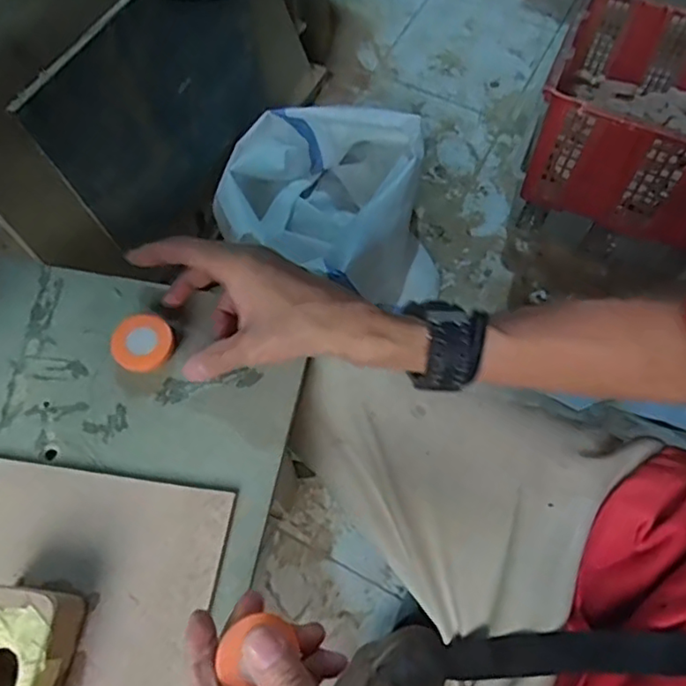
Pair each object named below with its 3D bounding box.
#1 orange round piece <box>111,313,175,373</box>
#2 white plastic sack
[{"bbox_3d":[-0.130,0.000,0.392,0.036,0.011,0.039,46,74,-2],"label":"orange round piece"},{"bbox_3d":[-0.032,-0.223,1.007,0.336,0.202,0.351,-11,65,-5],"label":"white plastic sack"}]

